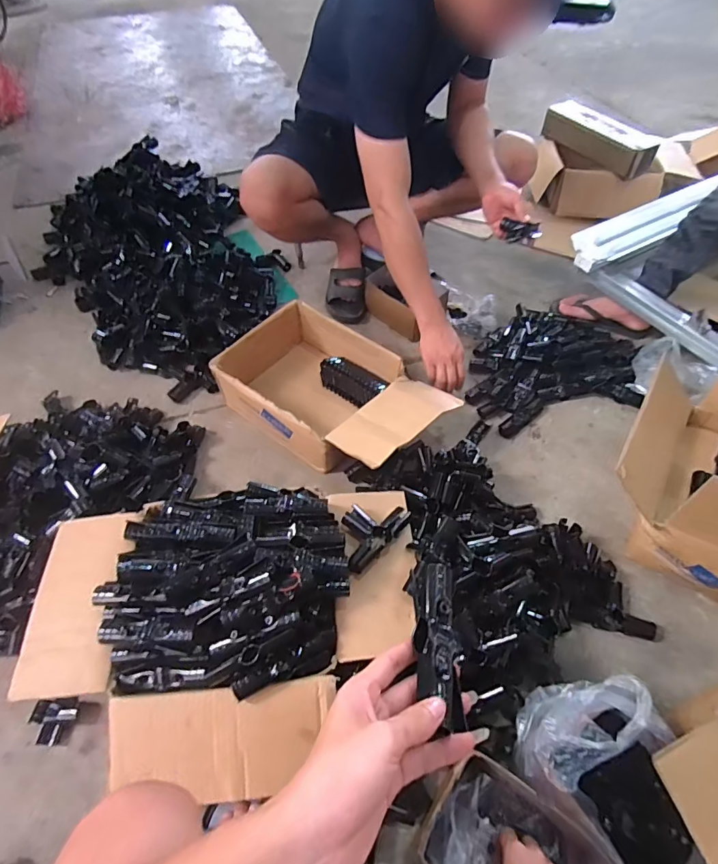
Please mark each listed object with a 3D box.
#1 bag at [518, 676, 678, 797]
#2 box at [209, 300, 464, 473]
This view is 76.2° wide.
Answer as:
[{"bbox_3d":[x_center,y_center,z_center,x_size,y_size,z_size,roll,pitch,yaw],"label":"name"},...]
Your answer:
[{"bbox_3d":[0.310,0.416,0.650,0.195,0.126,0.105,-17,56,-10],"label":"bag"},{"bbox_3d":[-0.051,-0.090,0.992,0.467,0.156,0.306,35,62,23],"label":"box"}]

